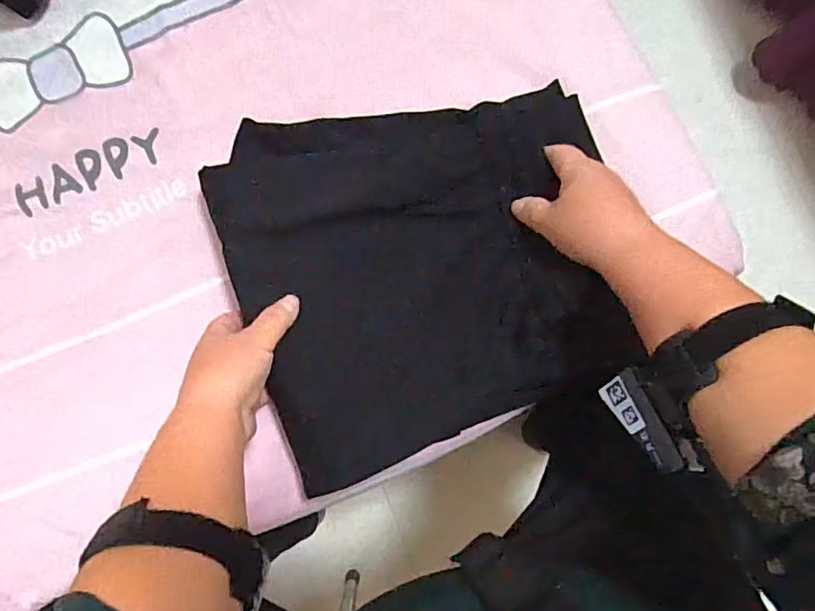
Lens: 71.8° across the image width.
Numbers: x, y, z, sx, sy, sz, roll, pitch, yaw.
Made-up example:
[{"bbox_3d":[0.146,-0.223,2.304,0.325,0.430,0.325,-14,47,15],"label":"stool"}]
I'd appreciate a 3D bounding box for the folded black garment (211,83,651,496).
[{"bbox_3d":[0.014,-0.034,0.448,0.291,0.043,0.278,-18,82,0],"label":"folded black garment"}]

